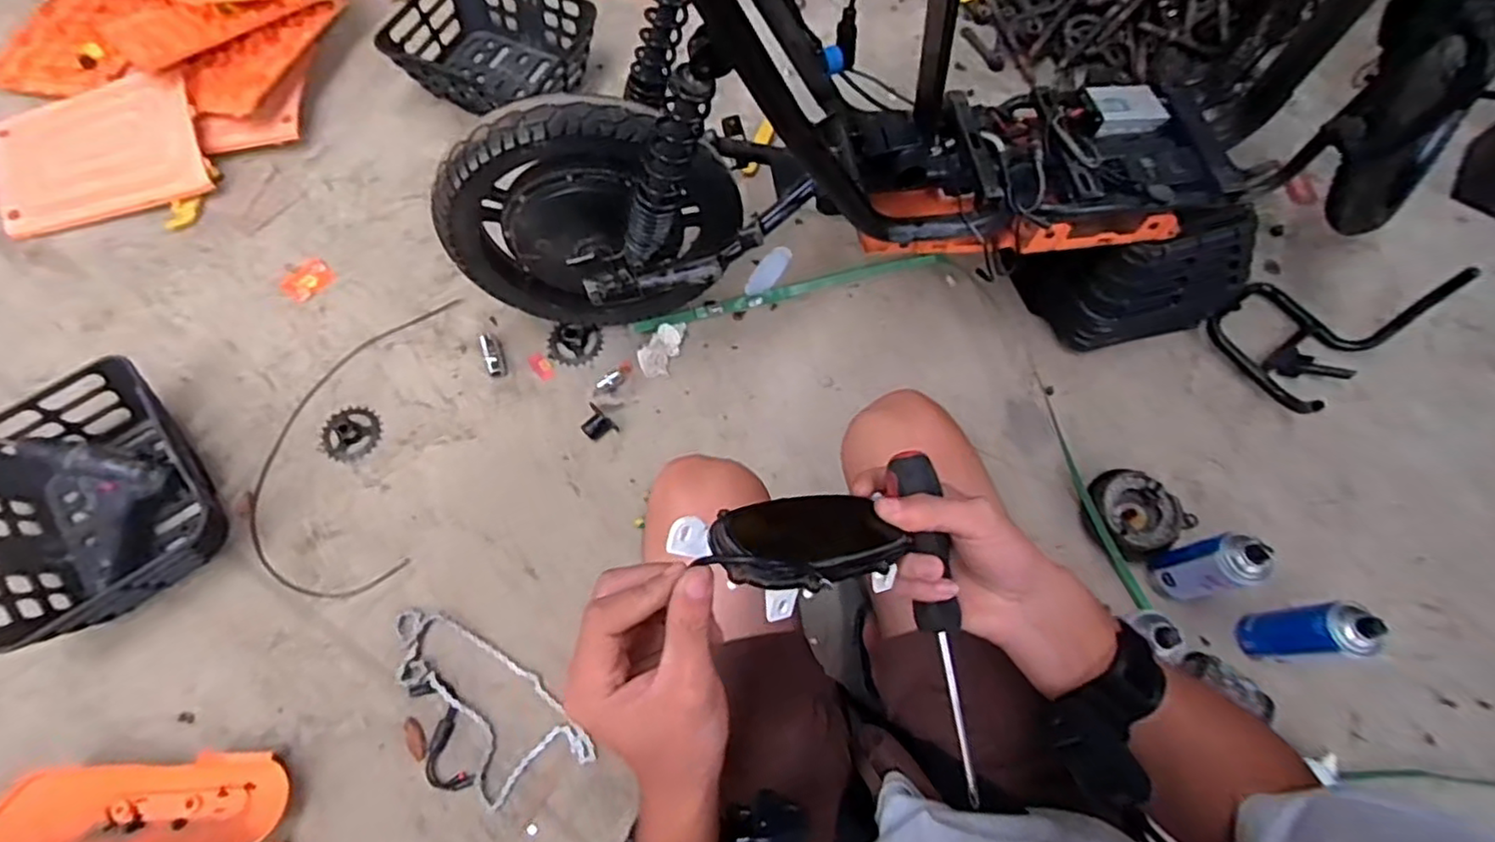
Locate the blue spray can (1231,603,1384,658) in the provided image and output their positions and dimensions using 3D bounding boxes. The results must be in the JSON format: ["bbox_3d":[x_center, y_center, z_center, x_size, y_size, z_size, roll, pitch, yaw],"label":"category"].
[{"bbox_3d":[0.691,0.262,0.835,0.051,0.180,0.064,-7,69,-4],"label":"blue spray can"}]

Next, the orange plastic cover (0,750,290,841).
[{"bbox_3d":[-0.716,0.461,0.781,0.317,0.063,0.114,-5,69,-4],"label":"orange plastic cover"}]

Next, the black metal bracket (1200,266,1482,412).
[{"bbox_3d":[0.928,-0.177,1.056,0.384,0.104,0.197,-29,72,-12],"label":"black metal bracket"}]

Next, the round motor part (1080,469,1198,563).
[{"bbox_3d":[0.543,0.131,0.945,0.130,0.052,0.123,1,68,-1],"label":"round motor part"}]

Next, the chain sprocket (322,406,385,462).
[{"bbox_3d":[-0.586,0.018,0.992,0.084,0.006,0.086,1,68,-1],"label":"chain sprocket"}]

